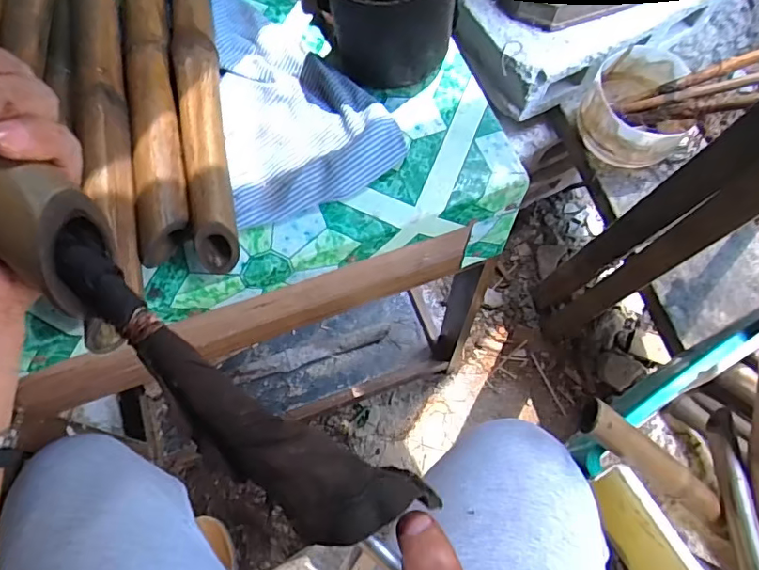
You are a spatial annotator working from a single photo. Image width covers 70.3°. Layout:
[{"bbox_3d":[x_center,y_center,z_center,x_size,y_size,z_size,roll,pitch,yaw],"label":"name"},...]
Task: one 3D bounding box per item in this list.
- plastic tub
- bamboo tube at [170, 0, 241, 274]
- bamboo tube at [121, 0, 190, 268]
[{"bbox_3d":[0.376,-0.262,0.804,0.147,0.080,0.162,-10,67,-4],"label":"plastic tub"},{"bbox_3d":[-0.149,-0.171,0.445,0.033,0.037,0.346,-11,68,-4],"label":"bamboo tube"},{"bbox_3d":[-0.187,-0.179,0.438,0.035,0.028,0.357,-13,68,-5],"label":"bamboo tube"}]

